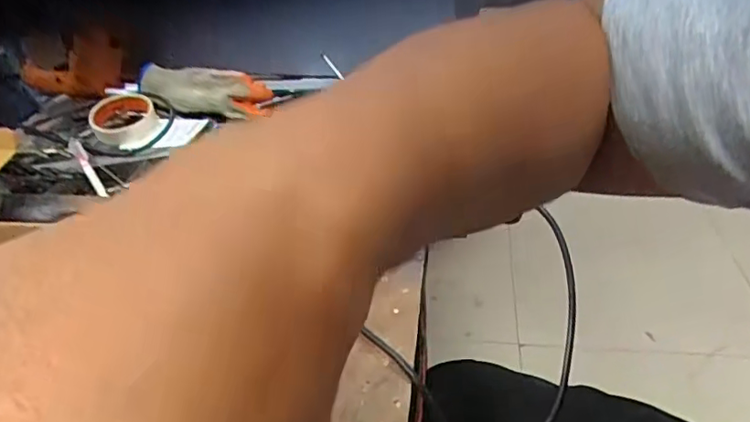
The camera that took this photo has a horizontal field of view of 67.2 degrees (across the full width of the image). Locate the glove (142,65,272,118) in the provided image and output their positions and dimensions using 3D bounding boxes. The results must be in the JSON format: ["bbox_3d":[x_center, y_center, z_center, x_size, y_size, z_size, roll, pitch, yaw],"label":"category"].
[{"bbox_3d":[-0.249,-0.181,0.829,0.232,0.035,0.072,15,62,17],"label":"glove"}]

